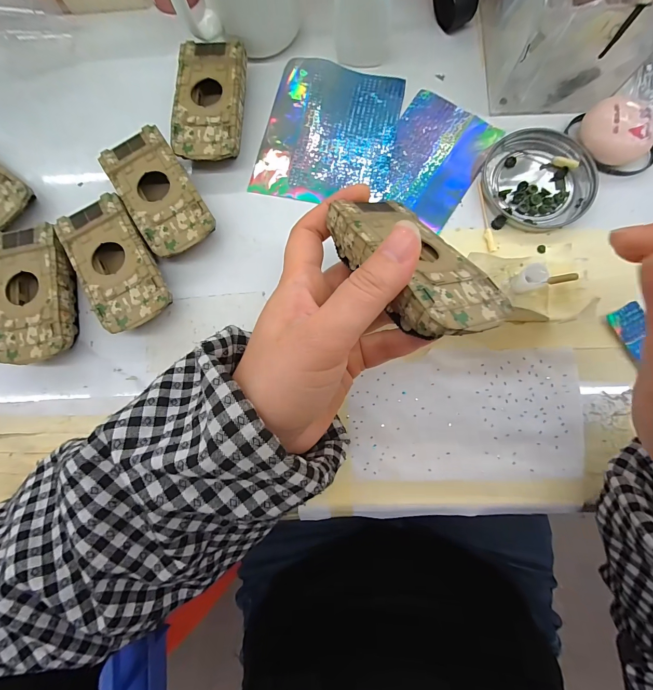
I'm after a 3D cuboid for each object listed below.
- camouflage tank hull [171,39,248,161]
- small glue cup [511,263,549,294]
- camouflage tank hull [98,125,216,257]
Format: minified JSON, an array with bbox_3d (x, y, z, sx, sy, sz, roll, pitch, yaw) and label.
[{"bbox_3d":[-0.089,-0.187,0.252,0.052,0.024,0.096,1,82,4],"label":"camouflage tank hull"},{"bbox_3d":[0.119,-0.039,0.188,0.012,0.019,0.012,-1,80,3],"label":"small glue cup"},{"bbox_3d":[-0.123,-0.111,0.242,0.049,0.024,0.093,-32,81,-1],"label":"camouflage tank hull"}]

